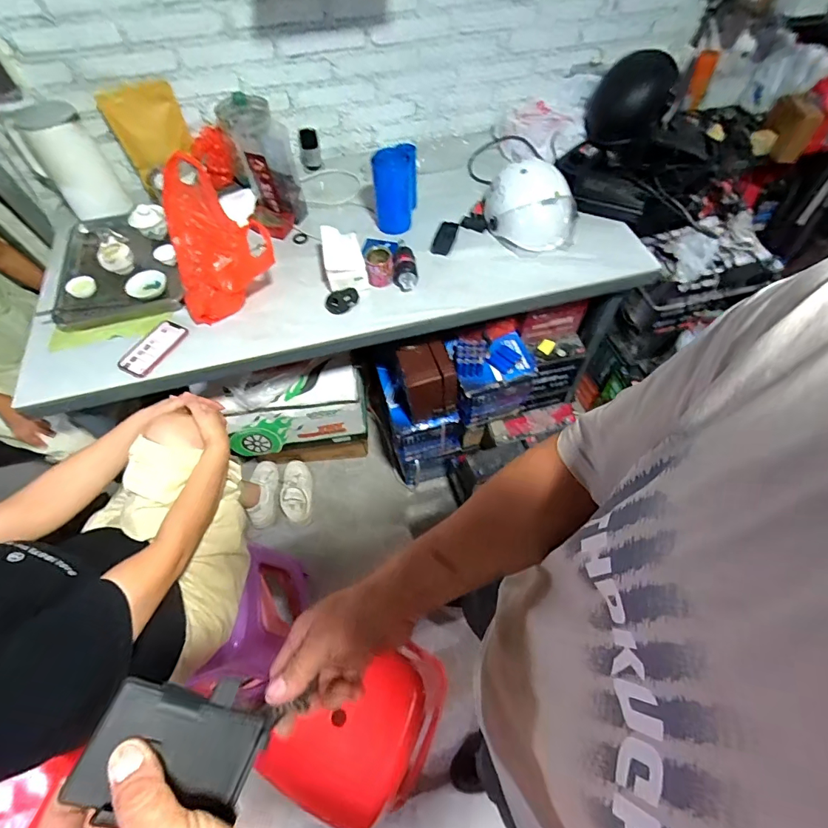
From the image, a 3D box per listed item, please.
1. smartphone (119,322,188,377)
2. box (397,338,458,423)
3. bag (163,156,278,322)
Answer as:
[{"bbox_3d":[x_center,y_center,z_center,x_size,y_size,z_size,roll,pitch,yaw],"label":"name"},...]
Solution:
[{"bbox_3d":[-0.568,-0.144,0.944,0.078,0.009,0.149,20,61,12],"label":"smartphone"},{"bbox_3d":[0.037,-0.085,1.193,0.137,0.185,0.123,-13,60,-7],"label":"box"},{"bbox_3d":[-0.433,-0.372,0.942,0.216,0.245,0.201,-22,61,-12],"label":"bag"}]

